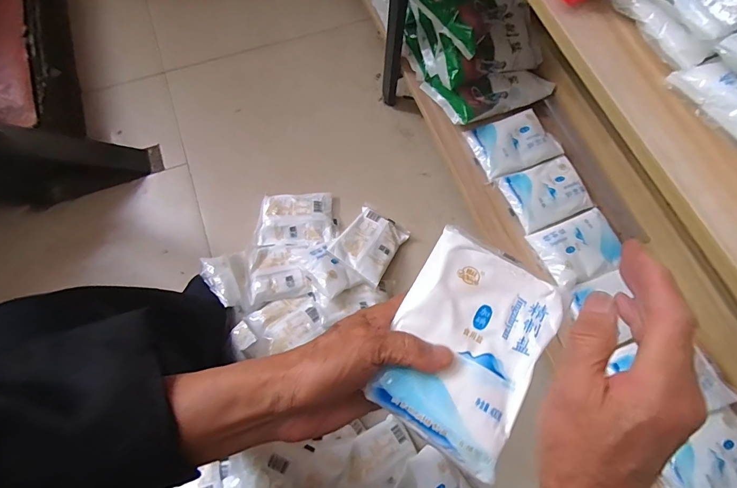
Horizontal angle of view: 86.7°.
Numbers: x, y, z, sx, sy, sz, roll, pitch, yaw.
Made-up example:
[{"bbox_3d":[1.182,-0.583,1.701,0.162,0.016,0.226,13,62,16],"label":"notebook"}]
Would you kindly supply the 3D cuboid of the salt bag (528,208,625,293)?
[{"bbox_3d":[0.373,0.006,0.682,0.152,0.019,0.107,-21,72,-8],"label":"salt bag"}]

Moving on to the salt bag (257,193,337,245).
[{"bbox_3d":[-0.149,-0.053,0.815,0.154,0.033,0.125,-1,70,-1],"label":"salt bag"}]

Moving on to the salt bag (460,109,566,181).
[{"bbox_3d":[0.278,-0.193,0.750,0.154,0.017,0.113,-19,71,-8],"label":"salt bag"}]

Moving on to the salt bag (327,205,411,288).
[{"bbox_3d":[0.002,0.001,0.787,0.110,0.028,0.140,35,57,4],"label":"salt bag"}]

